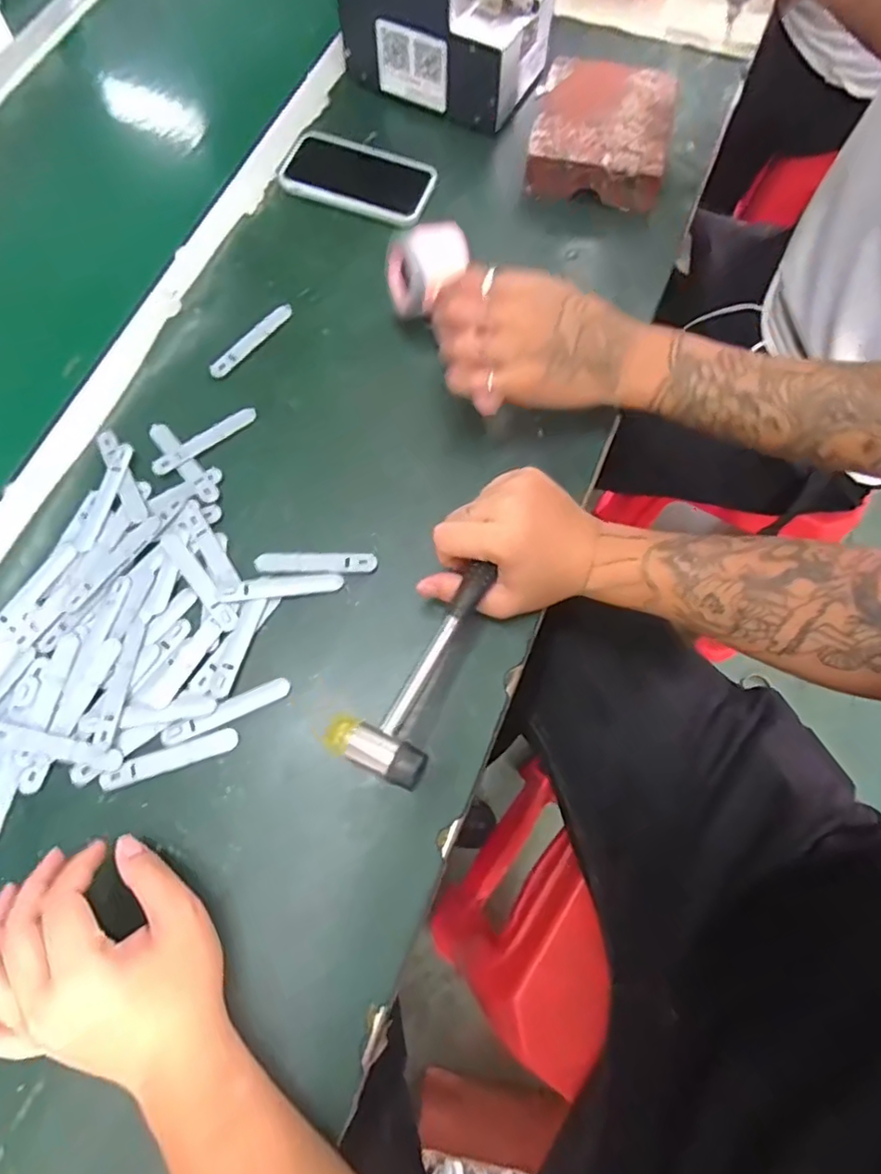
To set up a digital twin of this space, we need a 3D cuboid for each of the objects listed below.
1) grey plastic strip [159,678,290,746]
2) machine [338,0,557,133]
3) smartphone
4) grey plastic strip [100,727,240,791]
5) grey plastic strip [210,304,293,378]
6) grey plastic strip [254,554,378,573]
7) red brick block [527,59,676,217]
[{"bbox_3d":[-0.155,0.090,0.428,0.093,0.004,0.015,-25,72,-7],"label":"grey plastic strip"},{"bbox_3d":[0.010,-0.578,0.573,0.177,0.142,0.131,27,74,10],"label":"machine"},{"bbox_3d":[-0.080,-0.406,0.588,0.150,0.015,0.085,24,73,9],"label":"smartphone"},{"bbox_3d":[-0.191,0.121,0.417,0.095,0.005,0.016,-20,72,-5],"label":"grey plastic strip"},{"bbox_3d":[-0.169,-0.221,0.531,0.016,0.006,0.094,37,76,13],"label":"grey plastic strip"},{"bbox_3d":[-0.097,-0.018,0.463,0.093,0.004,0.016,0,69,-3],"label":"grey plastic strip"},{"bbox_3d":[0.158,-0.446,0.586,0.128,0.053,0.137,10,72,5],"label":"red brick block"}]

